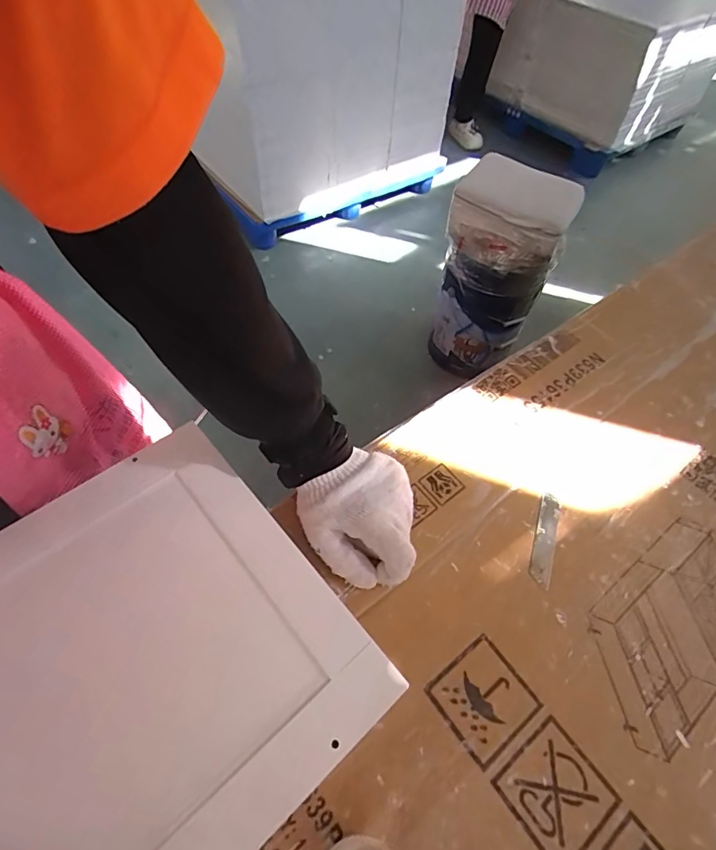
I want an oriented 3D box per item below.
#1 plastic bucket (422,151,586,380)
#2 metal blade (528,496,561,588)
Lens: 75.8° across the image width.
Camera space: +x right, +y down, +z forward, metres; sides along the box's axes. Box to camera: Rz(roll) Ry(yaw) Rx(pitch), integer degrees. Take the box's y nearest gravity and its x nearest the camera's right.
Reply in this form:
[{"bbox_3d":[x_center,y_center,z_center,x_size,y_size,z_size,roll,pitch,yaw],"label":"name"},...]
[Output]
[{"bbox_3d":[0.340,-0.387,1.221,0.262,0.529,0.211,20,57,9],"label":"plastic bucket"},{"bbox_3d":[0.167,0.100,0.408,0.019,0.004,0.084,20,59,9],"label":"metal blade"}]

